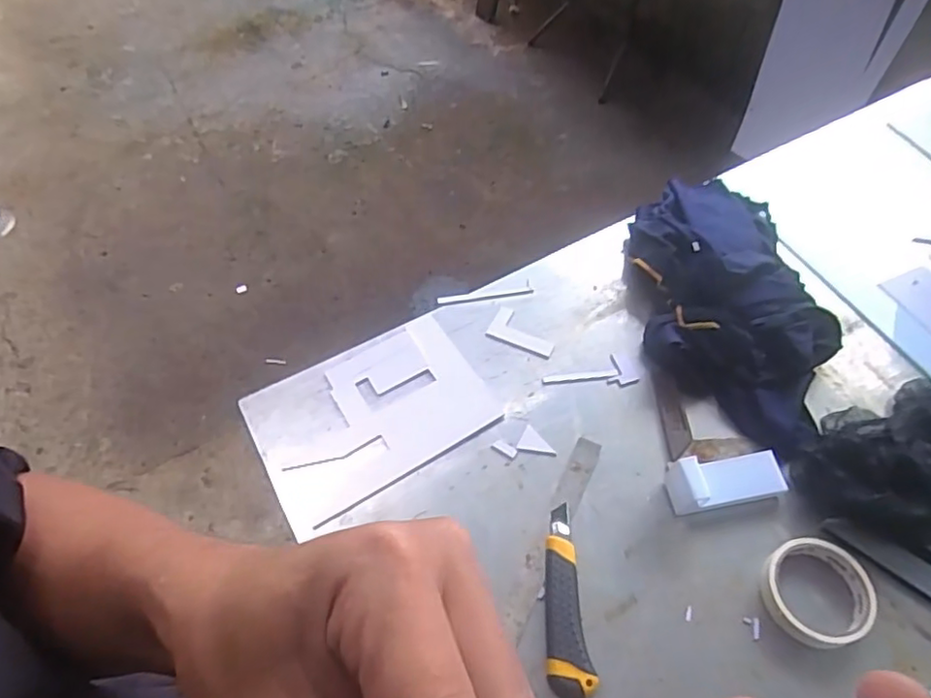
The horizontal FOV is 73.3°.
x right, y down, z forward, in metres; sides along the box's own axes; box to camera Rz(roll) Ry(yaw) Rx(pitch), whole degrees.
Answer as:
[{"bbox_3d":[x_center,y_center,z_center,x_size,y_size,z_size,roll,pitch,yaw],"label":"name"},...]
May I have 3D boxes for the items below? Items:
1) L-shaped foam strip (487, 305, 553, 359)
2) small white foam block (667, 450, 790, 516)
[{"bbox_3d":[0.071,-0.022,0.759,0.083,0.004,0.048,21,58,17],"label":"L-shaped foam strip"},{"bbox_3d":[0.256,0.124,0.619,0.114,0.054,0.056,-12,55,-6],"label":"small white foam block"}]

